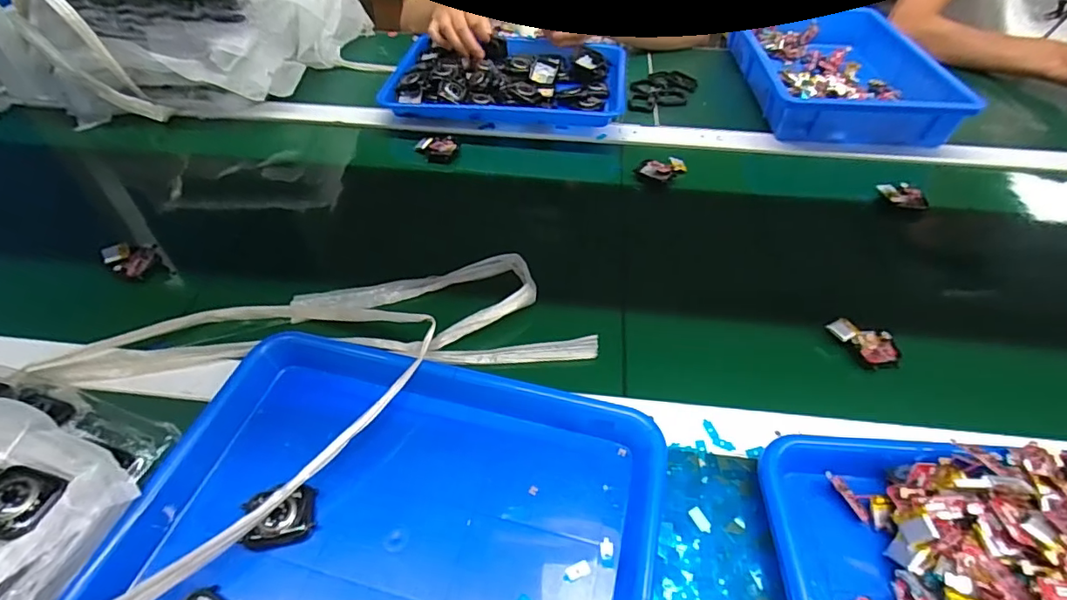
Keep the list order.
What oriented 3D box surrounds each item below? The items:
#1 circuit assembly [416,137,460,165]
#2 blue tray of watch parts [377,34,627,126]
[{"bbox_3d":[-0.125,-0.195,0.669,0.053,0.020,0.029,3,49,2],"label":"circuit assembly"},{"bbox_3d":[-0.034,-0.319,0.744,0.329,0.039,0.193,3,49,2],"label":"blue tray of watch parts"}]

